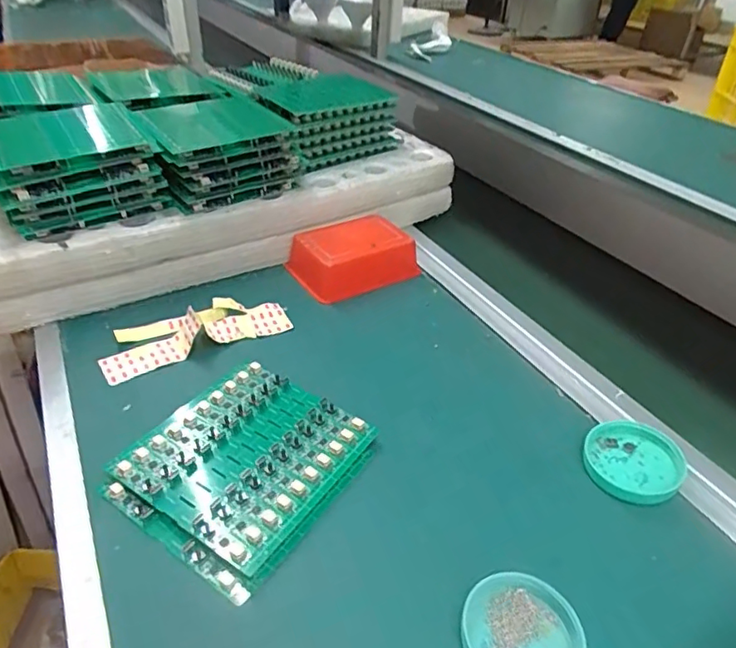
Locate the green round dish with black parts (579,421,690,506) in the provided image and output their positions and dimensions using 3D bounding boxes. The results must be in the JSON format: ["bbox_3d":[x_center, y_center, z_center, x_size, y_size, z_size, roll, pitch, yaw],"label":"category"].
[{"bbox_3d":[0.195,0.099,0.403,0.068,0.014,0.064,2,37,-1],"label":"green round dish with black parts"}]

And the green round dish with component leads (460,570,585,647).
[{"bbox_3d":[0.084,0.172,0.303,0.062,0.022,0.061,2,37,-1],"label":"green round dish with component leads"}]

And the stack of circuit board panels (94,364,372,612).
[{"bbox_3d":[-0.088,0.096,0.392,0.135,0.023,0.146,23,42,25],"label":"stack of circuit board panels"}]

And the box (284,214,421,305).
[{"bbox_3d":[-0.017,-0.076,0.603,0.132,0.042,0.084,-22,43,-29],"label":"box"}]

